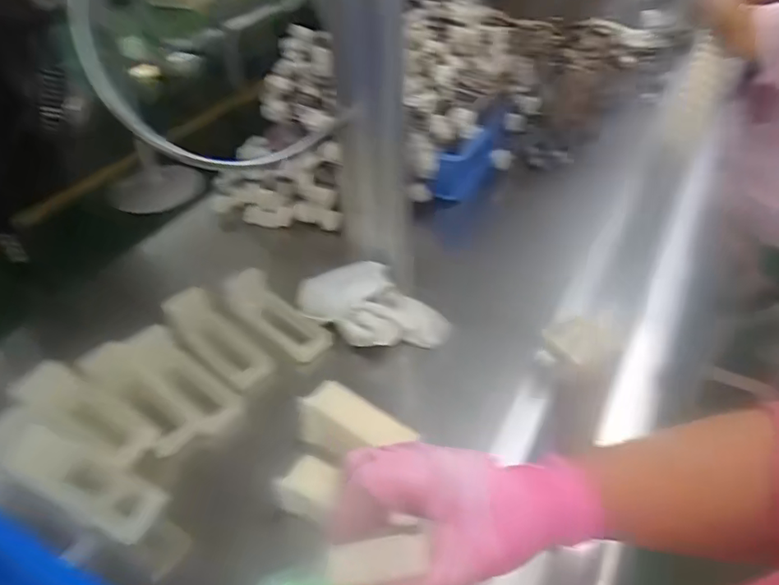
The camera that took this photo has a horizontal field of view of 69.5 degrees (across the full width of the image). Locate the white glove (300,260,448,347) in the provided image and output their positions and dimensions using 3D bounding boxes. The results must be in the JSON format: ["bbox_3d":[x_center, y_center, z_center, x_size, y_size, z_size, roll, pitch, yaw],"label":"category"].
[{"bbox_3d":[-0.020,0.019,0.745,0.201,0.057,0.109,19,44,6],"label":"white glove"}]

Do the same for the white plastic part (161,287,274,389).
[{"bbox_3d":[-0.223,0.059,0.733,0.165,0.034,0.057,38,53,16],"label":"white plastic part"}]

